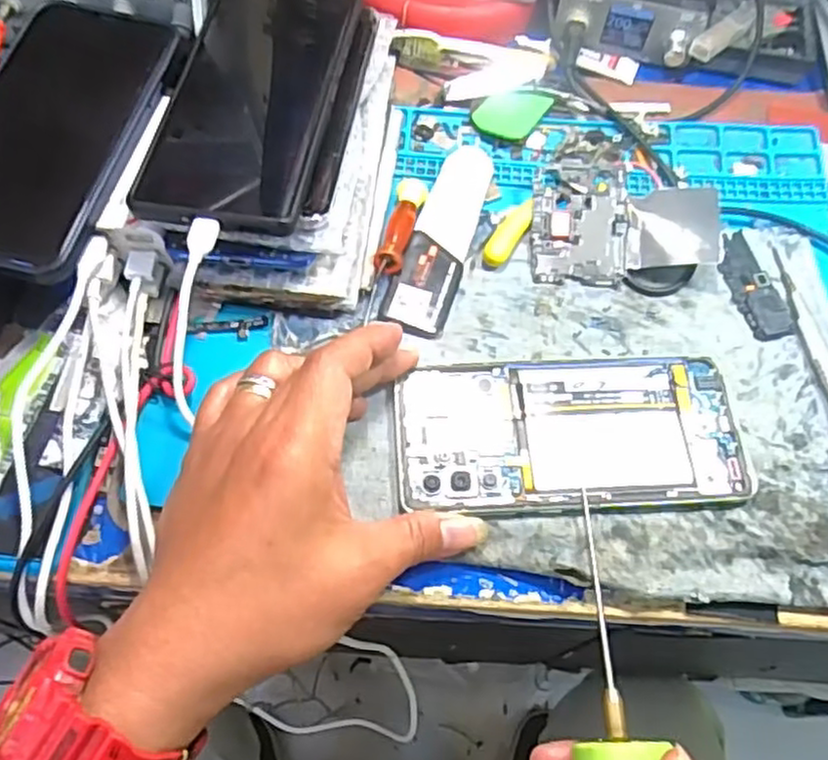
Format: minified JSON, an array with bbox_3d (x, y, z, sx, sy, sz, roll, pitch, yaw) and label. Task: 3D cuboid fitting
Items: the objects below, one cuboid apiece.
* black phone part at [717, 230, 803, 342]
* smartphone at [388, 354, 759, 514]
[{"bbox_3d":[0.173,-0.049,0.361,0.023,0.006,0.064,-10,64,-8],"label":"black phone part"},{"bbox_3d":[0.071,0.023,0.322,0.155,0.006,0.071,-2,63,-2],"label":"smartphone"}]

